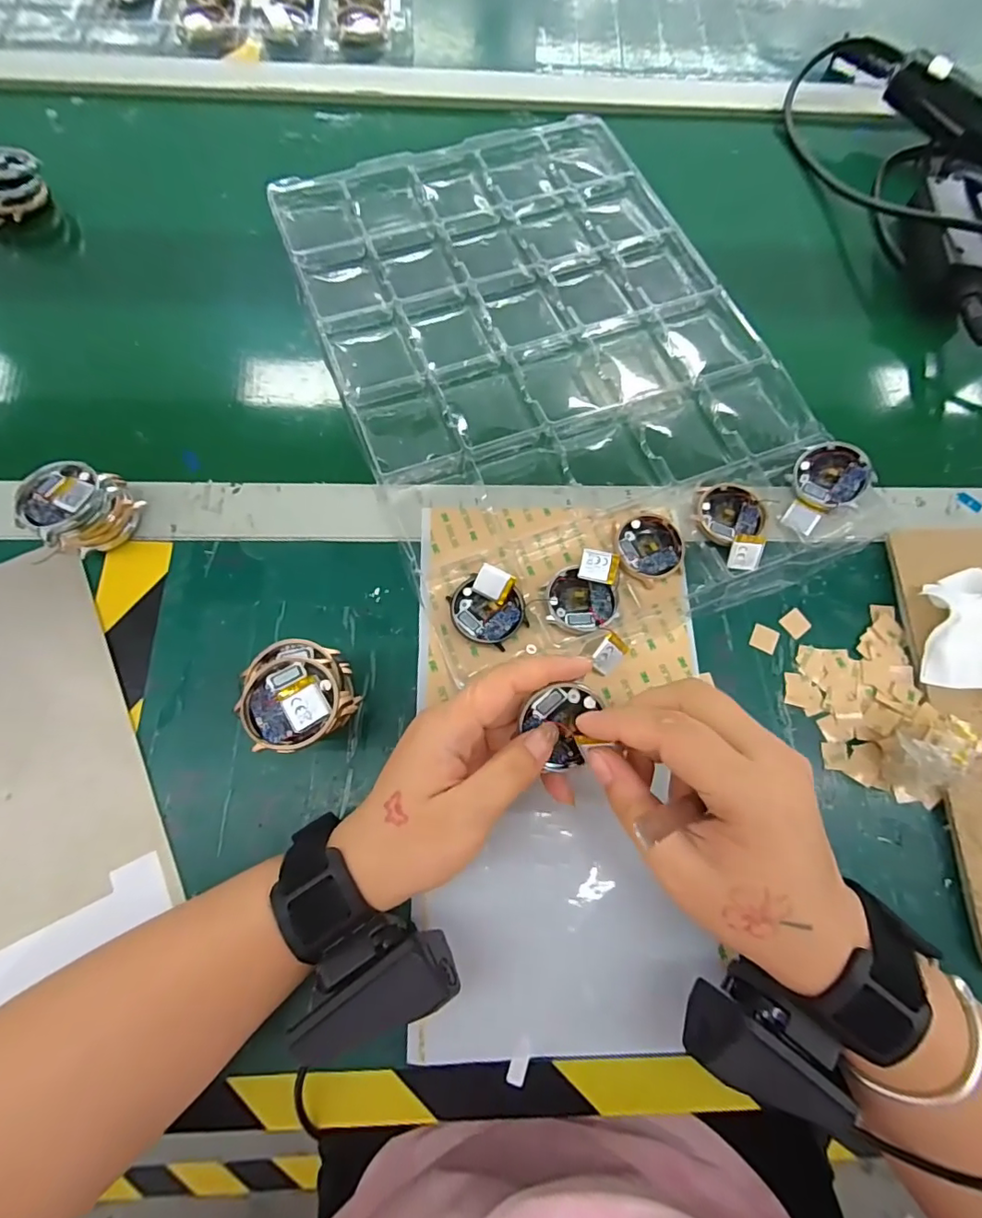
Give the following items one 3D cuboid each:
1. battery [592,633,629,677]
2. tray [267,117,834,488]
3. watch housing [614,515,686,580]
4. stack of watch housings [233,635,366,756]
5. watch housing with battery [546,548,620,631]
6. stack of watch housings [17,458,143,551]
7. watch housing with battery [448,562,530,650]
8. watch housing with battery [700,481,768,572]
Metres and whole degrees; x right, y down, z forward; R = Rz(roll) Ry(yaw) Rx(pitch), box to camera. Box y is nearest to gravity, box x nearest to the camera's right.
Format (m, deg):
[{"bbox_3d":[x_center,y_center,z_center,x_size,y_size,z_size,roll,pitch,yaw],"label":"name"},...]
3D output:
[{"bbox_3d":[0.070,0.027,0.305,0.018,0.004,0.023,34,94,-23],"label":"battery"},{"bbox_3d":[0.024,-0.227,0.399,0.295,0.032,0.364,-20,74,-9],"label":"tray"},{"bbox_3d":[0.103,-0.040,0.333,0.042,0.008,0.041,13,72,2],"label":"watch housing"},{"bbox_3d":[-0.096,0.047,0.274,0.045,0.059,0.054,-11,73,-6],"label":"stack of watch housings"},{"bbox_3d":[0.058,-0.011,0.318,0.042,0.015,0.049,12,72,1],"label":"watch housing with battery"},{"bbox_3d":[-0.240,-0.059,0.307,0.040,0.045,0.050,29,73,7],"label":"stack of watch housings"},{"bbox_3d":[-0.002,0.000,0.314,0.043,0.015,0.046,-16,74,-7],"label":"watch housing with battery"},{"bbox_3d":[0.157,-0.056,0.334,0.042,0.018,0.059,15,72,2],"label":"watch housing with battery"}]

